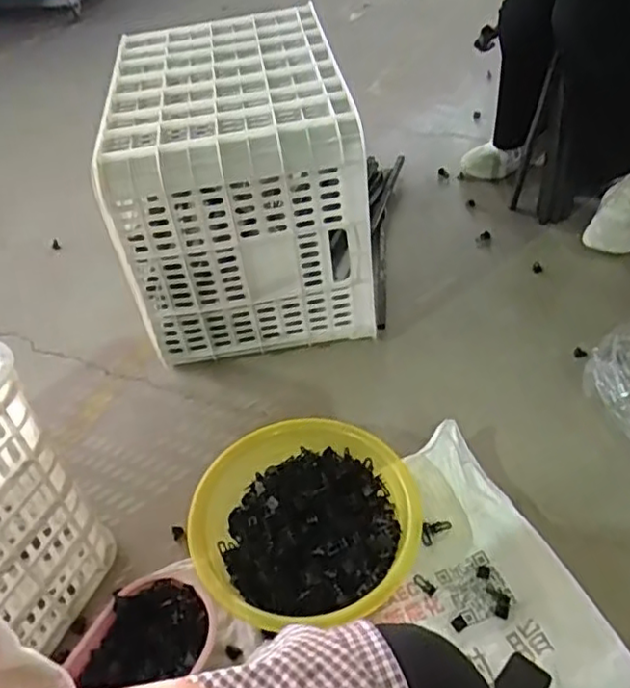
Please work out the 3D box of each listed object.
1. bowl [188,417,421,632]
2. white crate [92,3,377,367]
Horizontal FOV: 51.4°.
[{"bbox_3d":[-0.011,0.241,0.893,0.289,0.096,0.275,-4,45,4],"label":"bowl"},{"bbox_3d":[-0.145,-0.309,1.252,0.390,0.419,0.583,-10,45,-3],"label":"white crate"}]

